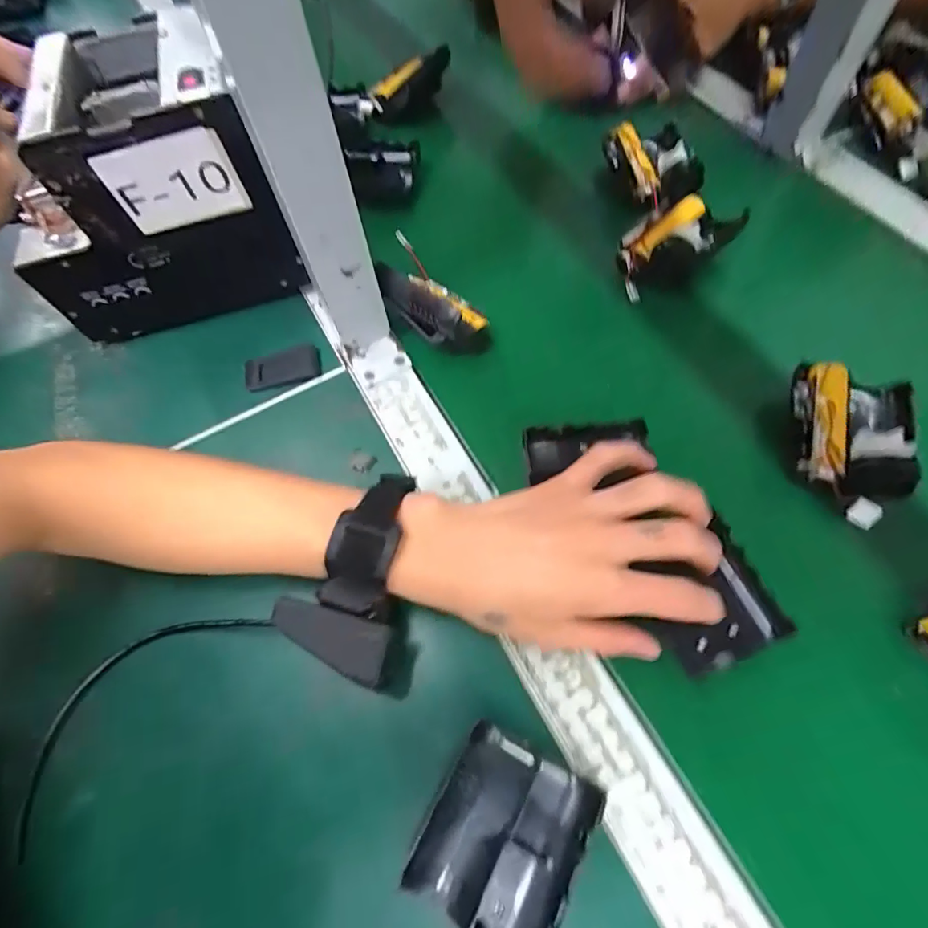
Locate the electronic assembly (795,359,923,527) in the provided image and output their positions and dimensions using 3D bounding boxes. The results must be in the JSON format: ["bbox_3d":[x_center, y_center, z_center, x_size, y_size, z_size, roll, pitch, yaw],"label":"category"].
[{"bbox_3d":[0.240,-0.014,0.306,0.067,0.028,0.094,9,64,8],"label":"electronic assembly"}]

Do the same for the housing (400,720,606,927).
[{"bbox_3d":[0.018,0.174,0.234,0.067,0.023,0.074,26,67,16],"label":"housing"}]

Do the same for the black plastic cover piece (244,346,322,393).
[{"bbox_3d":[-0.140,-0.073,0.383,0.058,0.008,0.032,-11,62,-2],"label":"black plastic cover piece"}]

